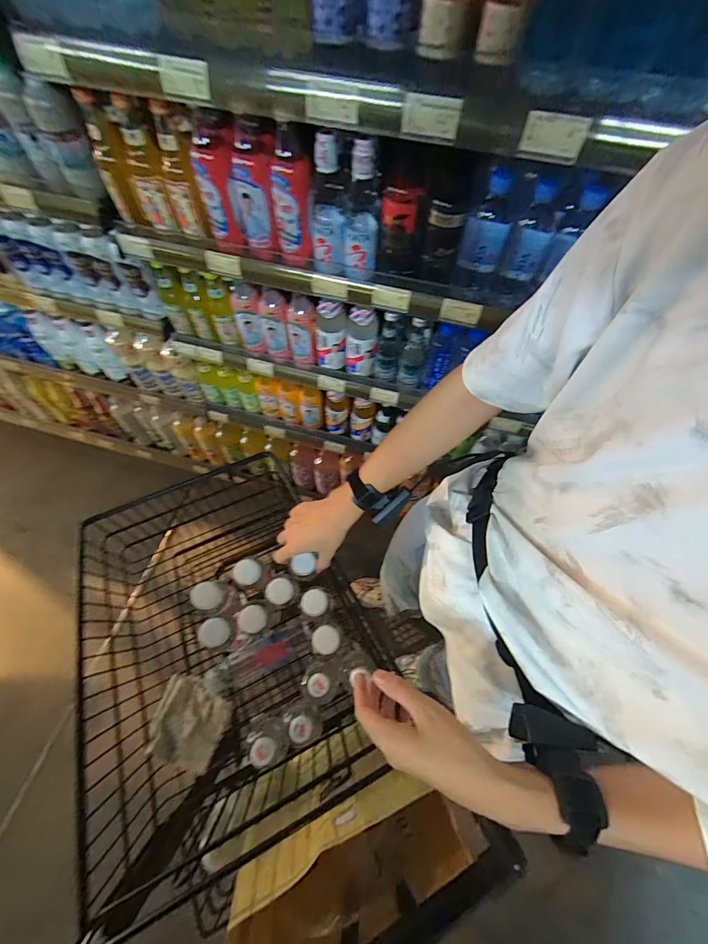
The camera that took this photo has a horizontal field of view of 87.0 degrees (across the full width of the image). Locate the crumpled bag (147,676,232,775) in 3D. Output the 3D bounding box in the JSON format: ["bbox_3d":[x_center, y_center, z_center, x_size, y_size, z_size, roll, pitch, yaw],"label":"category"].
[{"bbox_3d":[-0.290,0.437,0.652,0.128,0.028,0.116,23,63,10],"label":"crumpled bag"}]

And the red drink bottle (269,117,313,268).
[{"bbox_3d":[-0.101,-0.443,0.605,0.062,0.186,0.067,-7,62,-6],"label":"red drink bottle"}]

